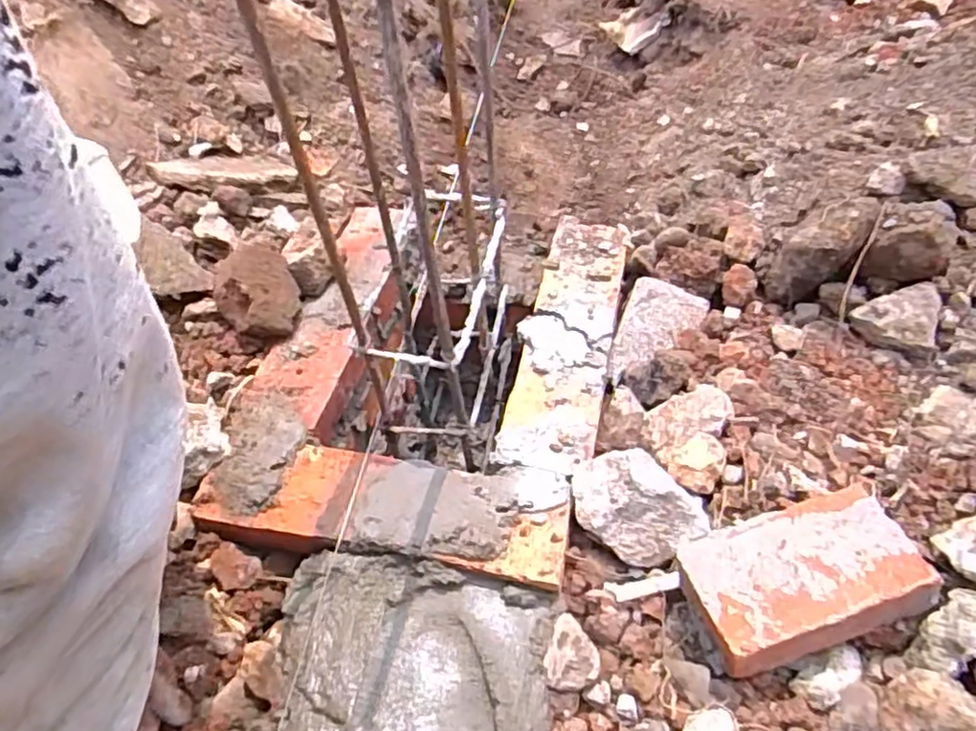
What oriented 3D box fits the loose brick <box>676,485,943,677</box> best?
[{"bbox_3d":[0.195,0.131,0.425,0.130,0.042,0.082,-12,48,-9],"label":"loose brick"}]

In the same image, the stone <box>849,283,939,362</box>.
[{"bbox_3d":[0.354,-0.042,0.583,0.065,0.039,0.051,26,53,24],"label":"stone"}]

